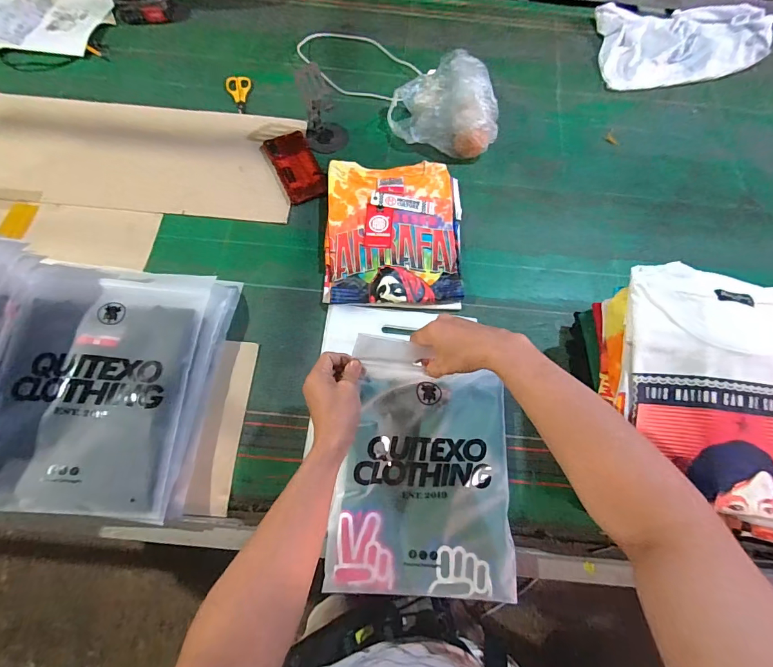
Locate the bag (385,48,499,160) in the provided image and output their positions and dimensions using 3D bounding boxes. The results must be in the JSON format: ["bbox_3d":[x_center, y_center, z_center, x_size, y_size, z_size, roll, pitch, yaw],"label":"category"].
[{"bbox_3d":[0.112,-0.449,0.782,0.210,0.103,0.178,6,68,2],"label":"bag"}]

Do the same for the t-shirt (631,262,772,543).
[{"bbox_3d":[0.393,0.064,0.463,0.204,0.048,0.307,6,77,1],"label":"t-shirt"}]

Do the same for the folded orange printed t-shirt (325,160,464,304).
[{"bbox_3d":[0.009,-0.189,0.701,0.223,0.022,0.291,-1,68,-1],"label":"folded orange printed t-shirt"}]

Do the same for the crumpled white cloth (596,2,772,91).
[{"bbox_3d":[0.679,-0.677,0.916,0.387,0.046,0.263,-3,68,-2],"label":"crumpled white cloth"}]

